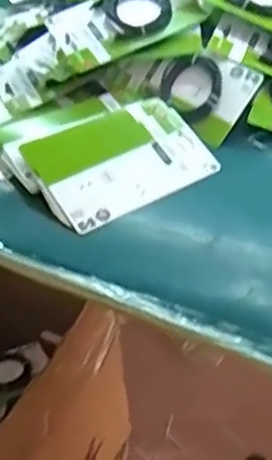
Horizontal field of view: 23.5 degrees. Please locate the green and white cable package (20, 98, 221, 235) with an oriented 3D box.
[{"bbox_3d":[-0.016,-0.081,0.734,0.183,0.012,0.140,-27,65,-22],"label":"green and white cable package"}]

